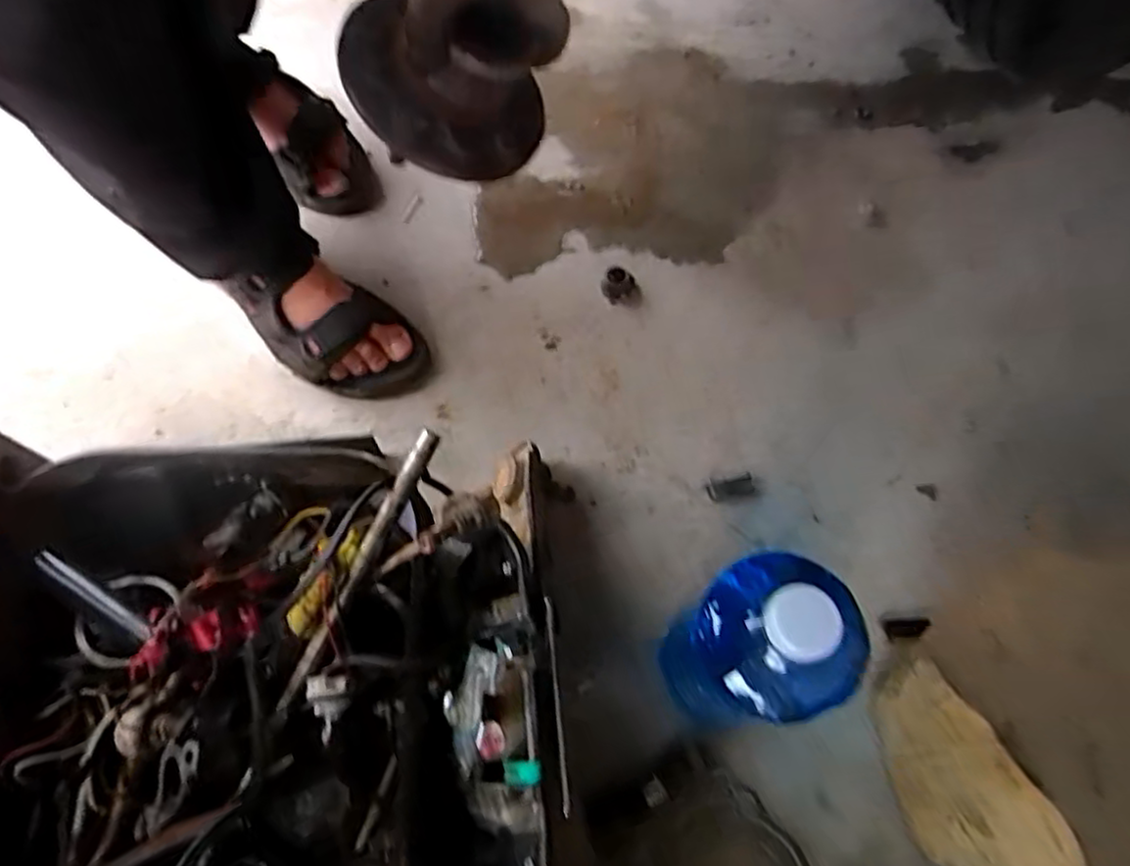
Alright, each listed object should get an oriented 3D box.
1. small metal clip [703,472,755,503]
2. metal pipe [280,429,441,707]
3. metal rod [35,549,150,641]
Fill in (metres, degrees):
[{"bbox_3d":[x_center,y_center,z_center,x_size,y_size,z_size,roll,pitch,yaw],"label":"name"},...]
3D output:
[{"bbox_3d":[0.162,0.053,0.683,0.047,0.005,0.023,-12,69,-7],"label":"small metal clip"},{"bbox_3d":[-0.148,0.099,0.503,0.016,0.015,0.221,28,90,9],"label":"metal pipe"},{"bbox_3d":[-0.332,0.114,0.490,0.108,0.014,0.012,31,70,10],"label":"metal rod"}]

